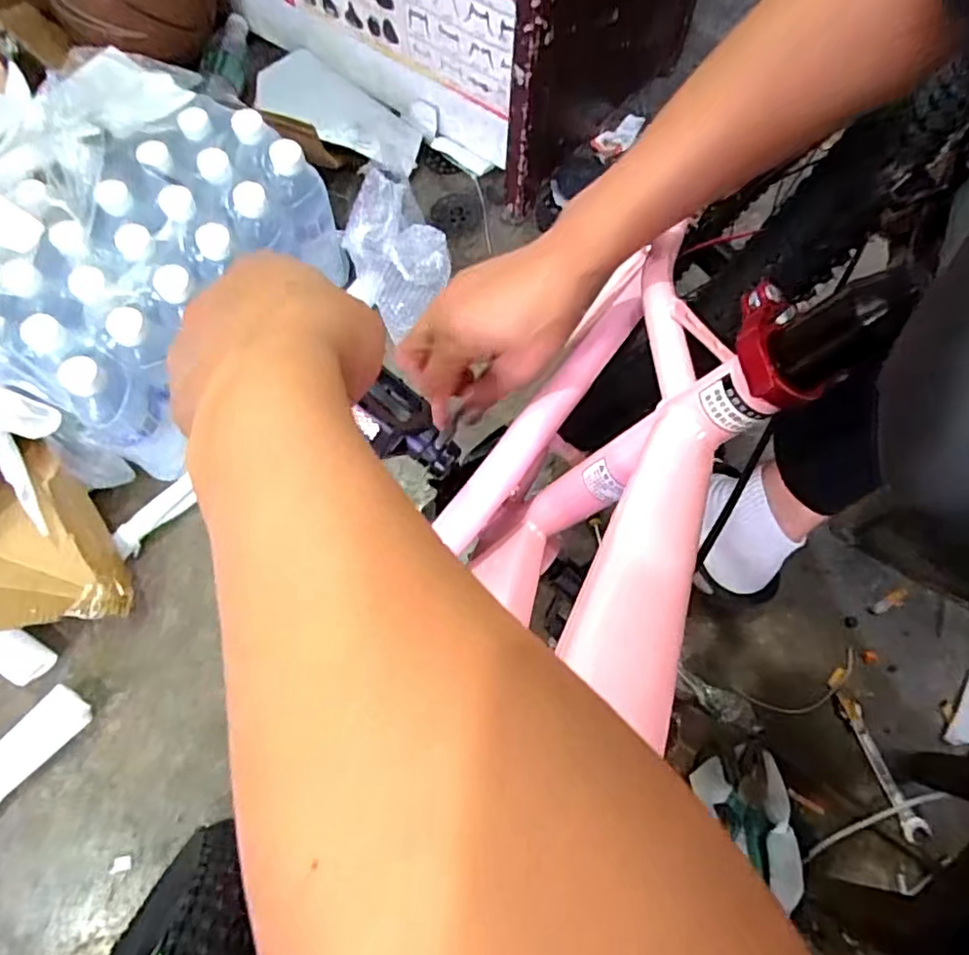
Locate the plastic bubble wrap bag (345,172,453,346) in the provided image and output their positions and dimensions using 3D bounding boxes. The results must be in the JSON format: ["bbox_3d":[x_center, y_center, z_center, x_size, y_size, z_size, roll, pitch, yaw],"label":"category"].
[{"bbox_3d":[-0.116,-0.283,0.805,0.102,0.112,0.183,-26,72,-12],"label":"plastic bubble wrap bag"}]

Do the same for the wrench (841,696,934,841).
[{"bbox_3d":[0.410,0.298,0.639,0.029,0.013,0.143,-20,71,-10],"label":"wrench"}]

